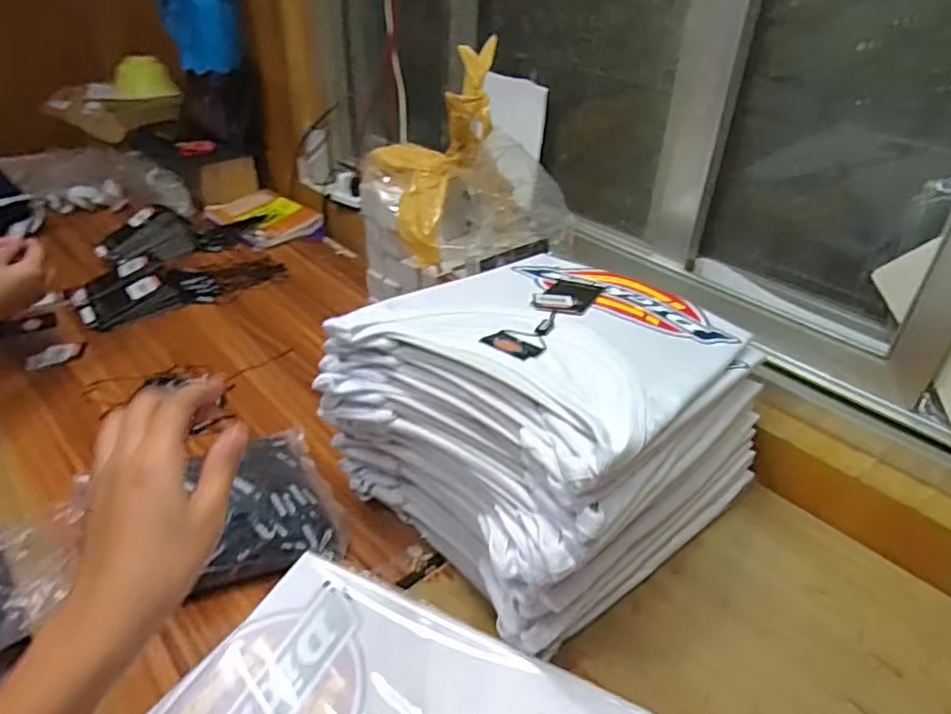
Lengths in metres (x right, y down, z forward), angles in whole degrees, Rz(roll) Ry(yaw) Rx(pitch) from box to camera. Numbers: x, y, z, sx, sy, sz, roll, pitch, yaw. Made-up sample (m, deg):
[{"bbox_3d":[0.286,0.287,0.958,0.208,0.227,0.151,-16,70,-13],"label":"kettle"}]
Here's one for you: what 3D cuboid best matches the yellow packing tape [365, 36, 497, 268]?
[{"bbox_3d":[-0.056,-0.241,0.723,0.117,0.201,0.171,-8,37,-16],"label":"yellow packing tape"}]

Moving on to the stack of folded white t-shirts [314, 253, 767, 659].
[{"bbox_3d":[0.076,0.049,0.599,0.282,0.225,0.353,28,42,34],"label":"stack of folded white t-shirts"}]

